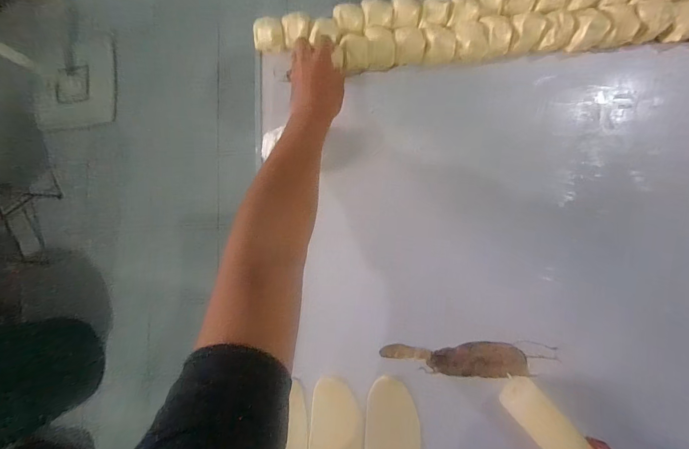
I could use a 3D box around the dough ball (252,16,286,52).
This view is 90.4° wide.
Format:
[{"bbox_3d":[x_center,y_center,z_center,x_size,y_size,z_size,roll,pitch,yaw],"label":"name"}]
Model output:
[{"bbox_3d":[-0.125,-0.314,0.567,0.055,0.030,0.043,-3,86,7],"label":"dough ball"}]

